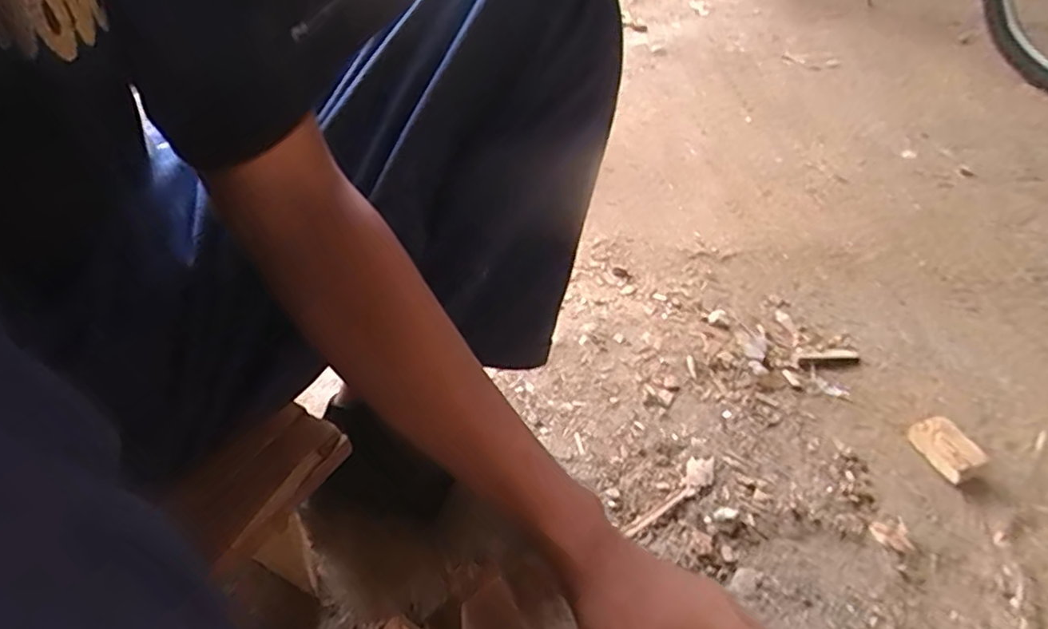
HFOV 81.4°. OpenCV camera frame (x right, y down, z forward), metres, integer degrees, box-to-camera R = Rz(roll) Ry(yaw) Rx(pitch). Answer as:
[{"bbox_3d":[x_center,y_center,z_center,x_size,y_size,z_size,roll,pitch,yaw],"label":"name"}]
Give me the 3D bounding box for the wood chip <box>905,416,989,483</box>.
[{"bbox_3d":[0.465,0.146,0.673,0.044,0.030,0.067,-13,48,-20],"label":"wood chip"}]

